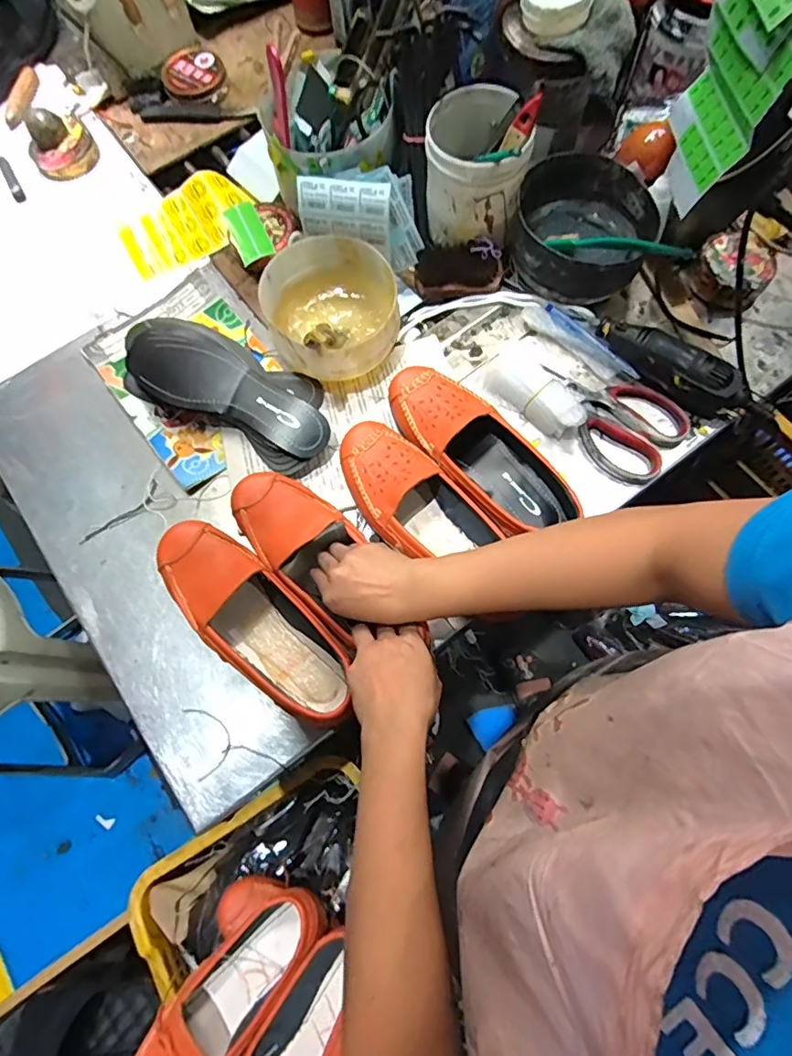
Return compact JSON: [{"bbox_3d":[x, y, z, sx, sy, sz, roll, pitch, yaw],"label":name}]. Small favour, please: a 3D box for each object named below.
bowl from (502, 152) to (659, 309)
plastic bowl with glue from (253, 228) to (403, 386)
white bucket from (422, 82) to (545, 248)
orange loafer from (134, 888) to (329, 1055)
[{"bbox_3d":[0.207,-0.343,0.612,0.145,0.070,0.148,-1,72,2],"label":"bowl"},{"bbox_3d":[-0.072,-0.237,0.605,0.149,0.076,0.167,-13,72,-2],"label":"plastic bowl with glue"},{"bbox_3d":[0.091,-0.409,0.601,0.109,0.124,0.115,-1,72,2],"label":"white bucket"},{"bbox_3d":[-0.170,0.482,0.553,0.082,0.088,0.236,39,78,13],"label":"orange loafer"}]

